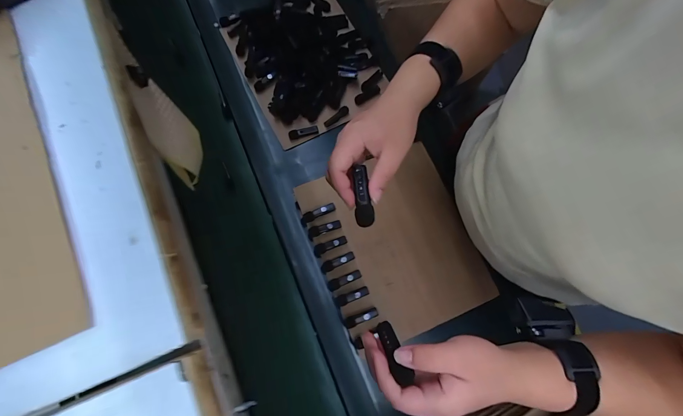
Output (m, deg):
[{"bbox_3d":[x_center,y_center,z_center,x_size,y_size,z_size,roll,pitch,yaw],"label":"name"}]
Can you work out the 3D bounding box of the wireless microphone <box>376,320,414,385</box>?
[{"bbox_3d":[0.049,0.133,0.282,0.017,0.010,0.062,-19,35,-4],"label":"wireless microphone"}]

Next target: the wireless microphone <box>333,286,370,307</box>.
[{"bbox_3d":[0.018,0.165,0.554,0.068,0.011,0.020,-19,79,-4],"label":"wireless microphone"}]

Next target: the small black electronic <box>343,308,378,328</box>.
[{"bbox_3d":[0.035,0.202,0.549,0.064,0.007,0.019,-22,79,-5],"label":"small black electronic"}]

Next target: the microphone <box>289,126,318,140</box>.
[{"bbox_3d":[-0.083,-0.163,0.650,0.063,0.020,0.015,-15,78,-3],"label":"microphone"}]

